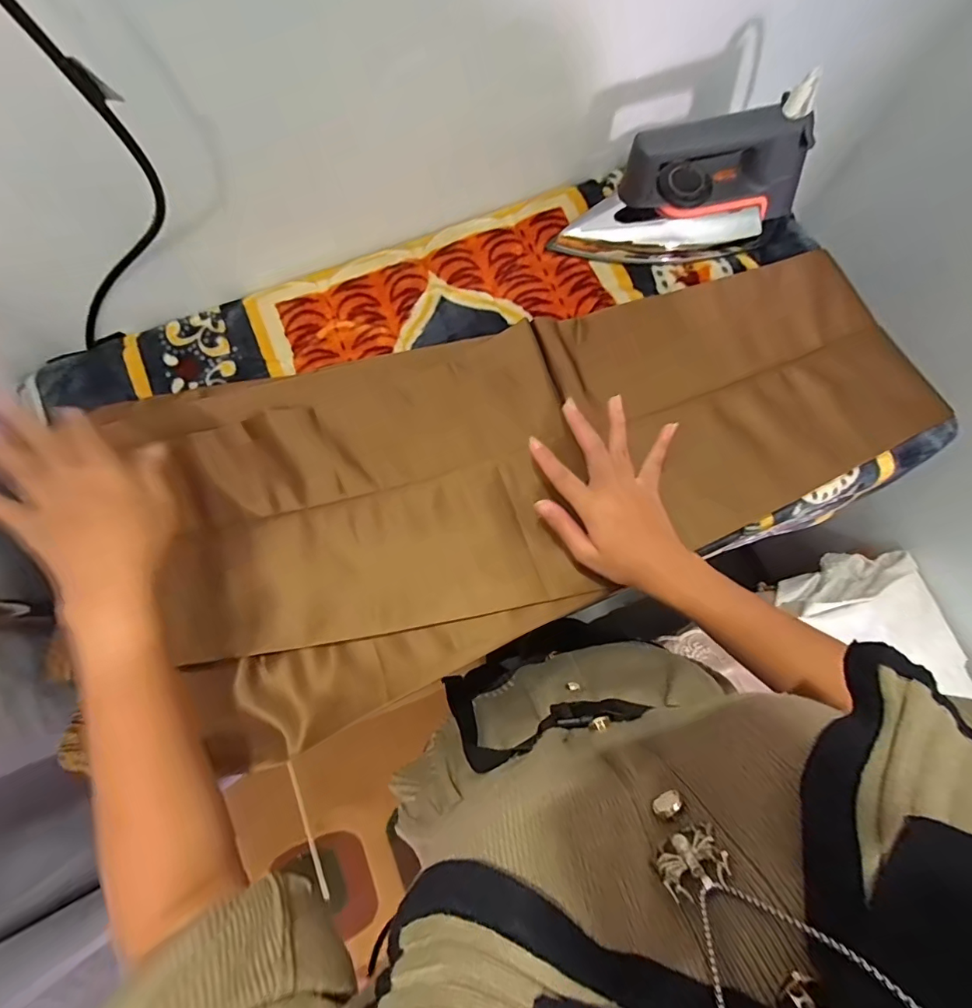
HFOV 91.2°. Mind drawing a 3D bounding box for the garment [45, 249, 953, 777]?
[{"bbox_3d":[0.049,-0.056,0.428,0.664,0.034,0.302,-22,76,-6],"label":"garment"}]

